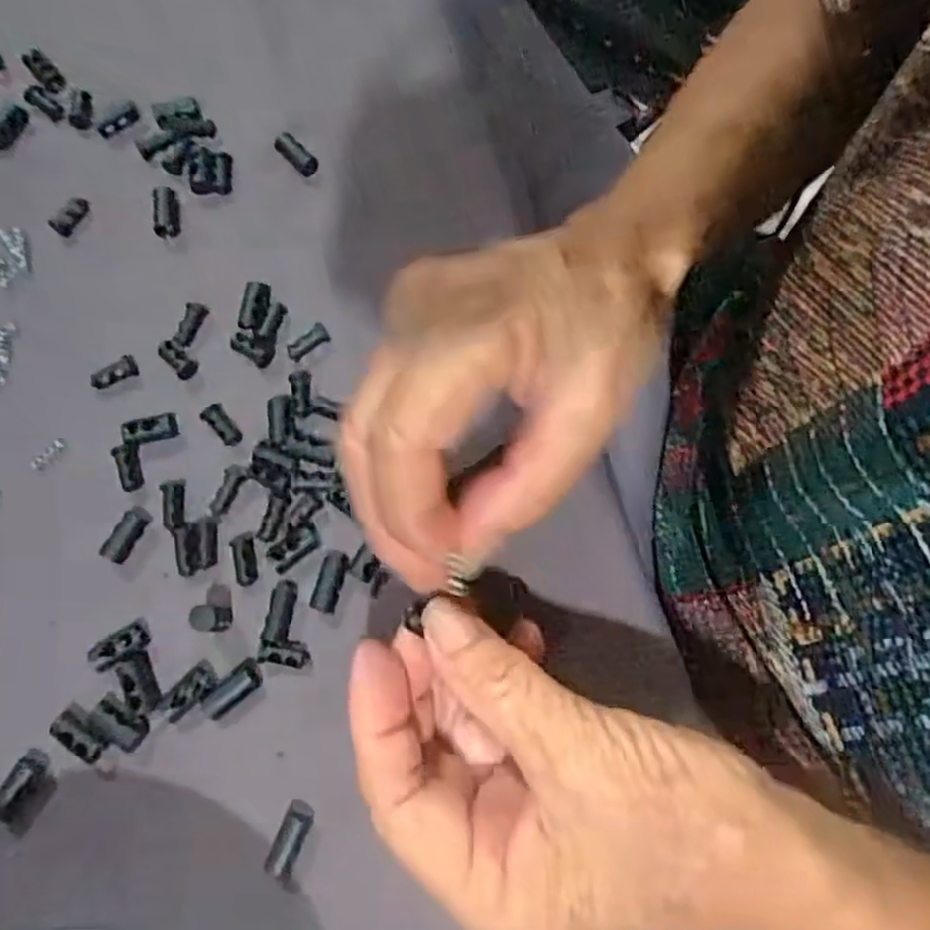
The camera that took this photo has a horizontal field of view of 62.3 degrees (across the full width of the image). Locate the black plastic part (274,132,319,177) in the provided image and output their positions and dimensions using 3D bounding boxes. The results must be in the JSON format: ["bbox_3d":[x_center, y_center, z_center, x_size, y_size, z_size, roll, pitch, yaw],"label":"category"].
[{"bbox_3d":[-0.069,-0.127,0.313,0.008,0.006,0.020,-40,76,-9],"label":"black plastic part"}]

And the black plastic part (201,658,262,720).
[{"bbox_3d":[-0.078,0.076,0.259,0.022,0.008,0.010,-42,77,-10],"label":"black plastic part"}]

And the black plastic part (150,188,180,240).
[{"bbox_3d":[-0.120,-0.102,0.307,0.010,0.006,0.022,-11,74,-1],"label":"black plastic part"}]

